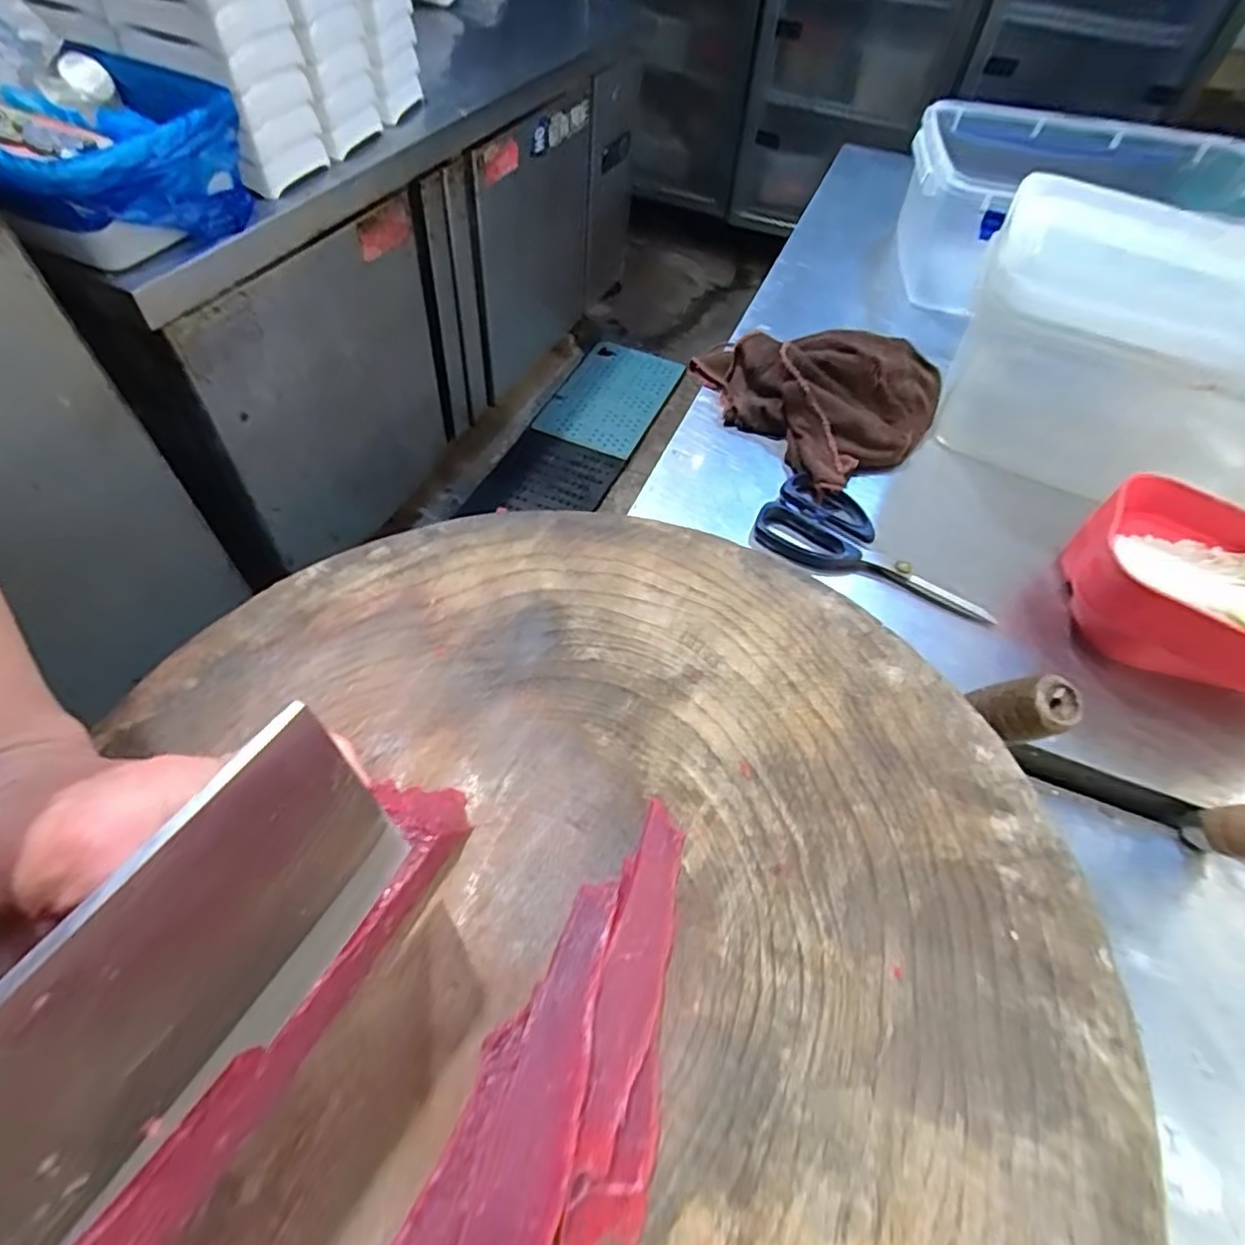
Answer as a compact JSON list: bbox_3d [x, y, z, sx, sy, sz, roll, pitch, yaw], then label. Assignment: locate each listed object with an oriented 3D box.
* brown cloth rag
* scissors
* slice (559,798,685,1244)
[{"bbox_3d":[0.171,-0.214,0.563,0.161,0.064,0.195,-28,61,-22],"label":"brown cloth rag"},{"bbox_3d":[0.187,-0.052,0.479,0.172,0.014,0.085,27,57,15],"label":"scissors"},{"bbox_3d":[0.004,0.125,0.214,0.024,0.017,0.128,9,54,3],"label":"slice"}]

